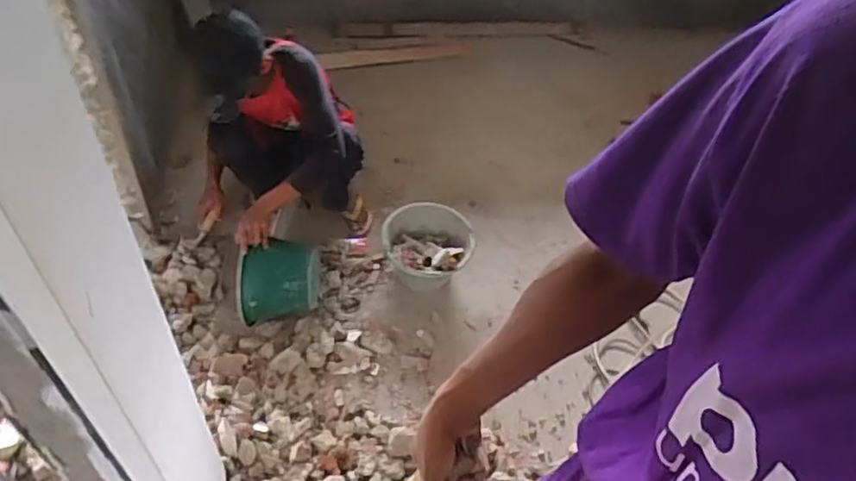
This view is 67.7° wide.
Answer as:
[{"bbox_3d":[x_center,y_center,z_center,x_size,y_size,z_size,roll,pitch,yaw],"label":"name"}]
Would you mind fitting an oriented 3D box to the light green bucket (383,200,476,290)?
[{"bbox_3d":[-0.001,0.026,1.938,0.263,0.171,0.260,3,50,-4],"label":"light green bucket"}]

